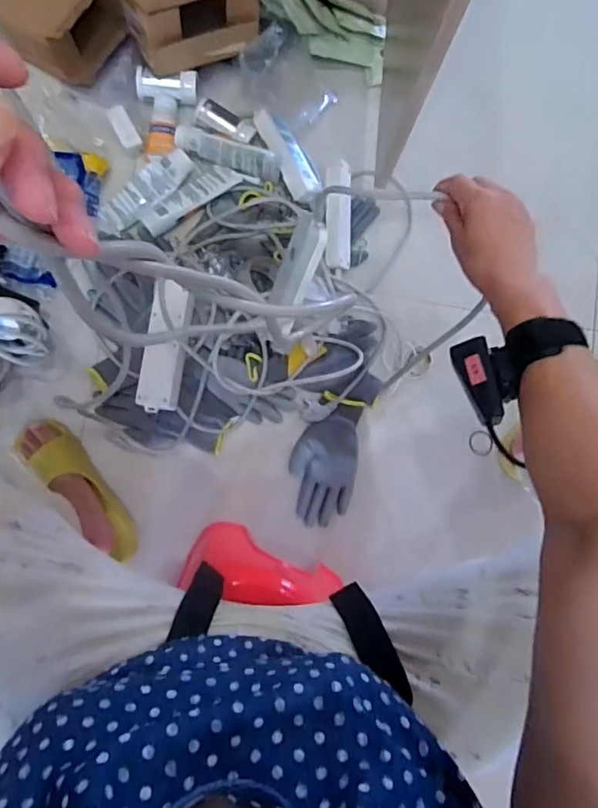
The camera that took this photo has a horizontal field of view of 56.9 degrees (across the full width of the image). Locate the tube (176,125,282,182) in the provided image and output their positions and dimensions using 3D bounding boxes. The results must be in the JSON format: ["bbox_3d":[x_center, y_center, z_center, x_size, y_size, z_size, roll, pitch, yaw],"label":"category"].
[{"bbox_3d":[-0.114,-0.405,0.893,0.175,0.035,0.035,17,82,-2],"label":"tube"}]

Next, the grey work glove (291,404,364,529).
[{"bbox_3d":[0.040,0.094,0.868,0.099,0.019,0.188,7,82,-4],"label":"grey work glove"}]

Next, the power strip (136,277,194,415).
[{"bbox_3d":[-0.199,-0.085,0.831,0.062,0.041,0.192,6,82,-4],"label":"power strip"}]

